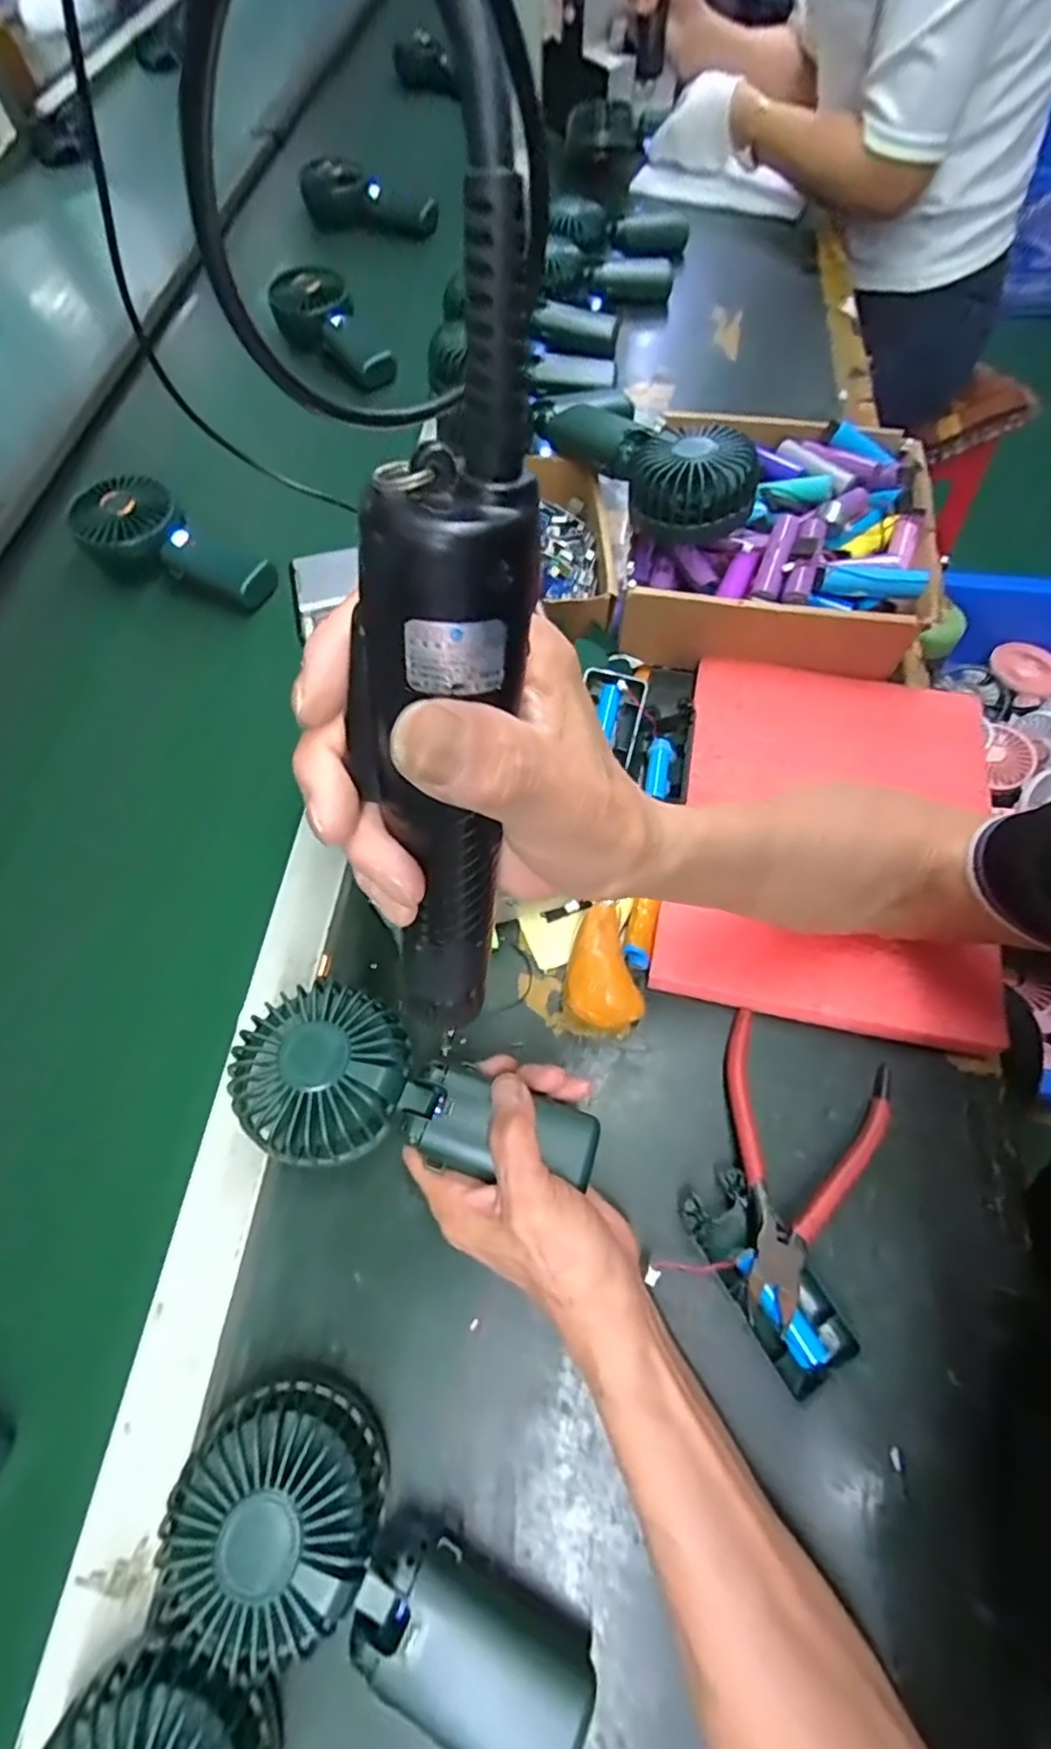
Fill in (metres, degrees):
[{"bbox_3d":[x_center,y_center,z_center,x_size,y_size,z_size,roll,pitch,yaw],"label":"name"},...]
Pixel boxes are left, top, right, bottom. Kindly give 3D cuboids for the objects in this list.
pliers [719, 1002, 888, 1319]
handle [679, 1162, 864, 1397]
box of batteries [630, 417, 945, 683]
[{"bbox_3d":[0.136,0.152,0.339,0.085,0.029,0.143,22,68,13],"label":"pliers"},{"bbox_3d":[0.118,0.197,0.317,0.041,0.023,0.090,-32,67,-12],"label":"handle"},{"bbox_3d":[0.189,-0.253,0.486,0.215,0.055,0.222,8,65,6],"label":"box of batteries"}]

